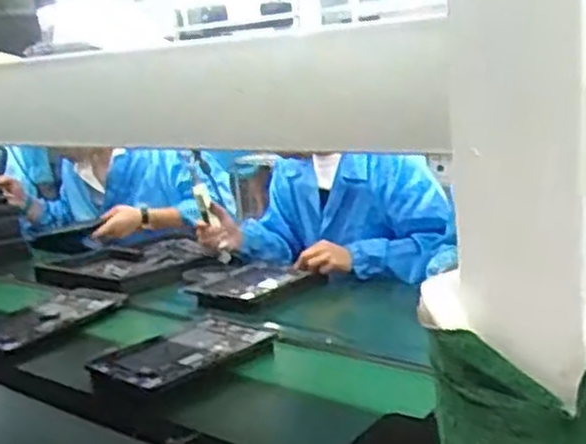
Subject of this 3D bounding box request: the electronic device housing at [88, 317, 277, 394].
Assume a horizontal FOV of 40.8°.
[{"bbox_3d":[-0.168,0.199,1.233,0.170,0.022,0.259,7,17,43],"label":"electronic device housing"}]

